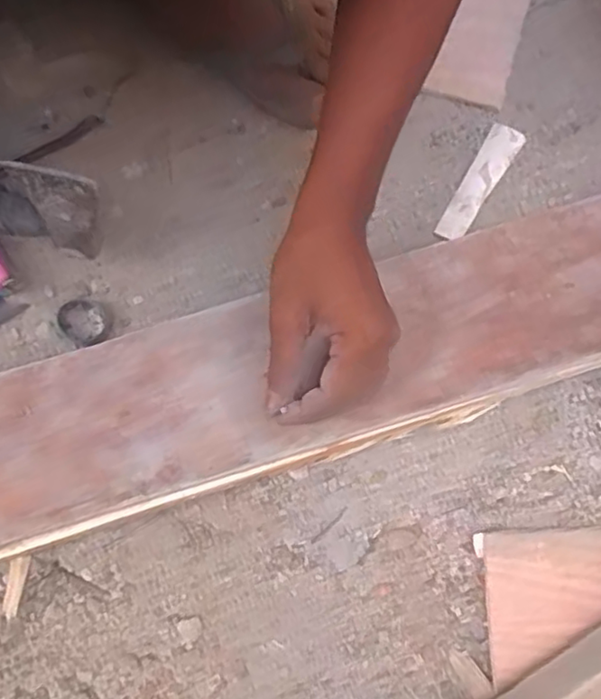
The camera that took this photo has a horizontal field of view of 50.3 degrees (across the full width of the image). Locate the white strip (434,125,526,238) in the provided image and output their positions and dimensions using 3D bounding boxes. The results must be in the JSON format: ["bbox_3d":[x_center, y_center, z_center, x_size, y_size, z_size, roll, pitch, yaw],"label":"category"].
[{"bbox_3d":[0.146,-0.136,0.526,0.027,0.008,0.109,30,81,5],"label":"white strip"}]

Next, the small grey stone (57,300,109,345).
[{"bbox_3d":[-0.173,-0.021,0.509,0.033,0.015,0.033,-29,81,-5],"label":"small grey stone"}]

